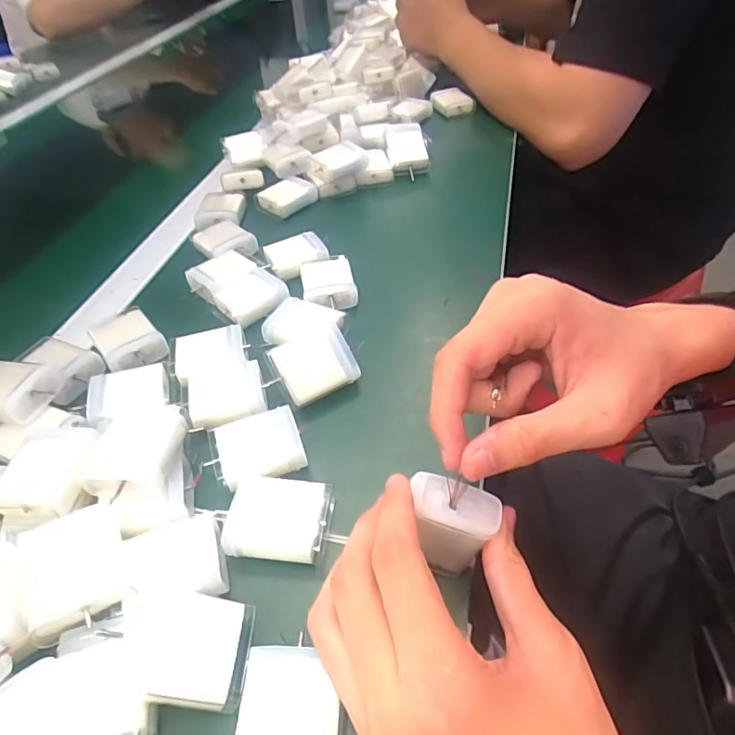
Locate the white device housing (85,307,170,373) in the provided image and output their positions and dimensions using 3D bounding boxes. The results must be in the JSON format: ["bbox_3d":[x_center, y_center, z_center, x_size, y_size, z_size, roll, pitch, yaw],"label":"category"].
[{"bbox_3d":[-0.175,-0.020,0.386,0.042,0.019,0.051,-31,49,-22],"label":"white device housing"}]

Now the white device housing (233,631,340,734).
[{"bbox_3d":[-0.031,0.142,0.211,0.041,0.021,0.051,-3,45,4],"label":"white device housing"}]

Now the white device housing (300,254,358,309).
[{"bbox_3d":[-0.032,-0.069,0.420,0.040,0.018,0.047,-10,45,-3],"label":"white device housing"}]

